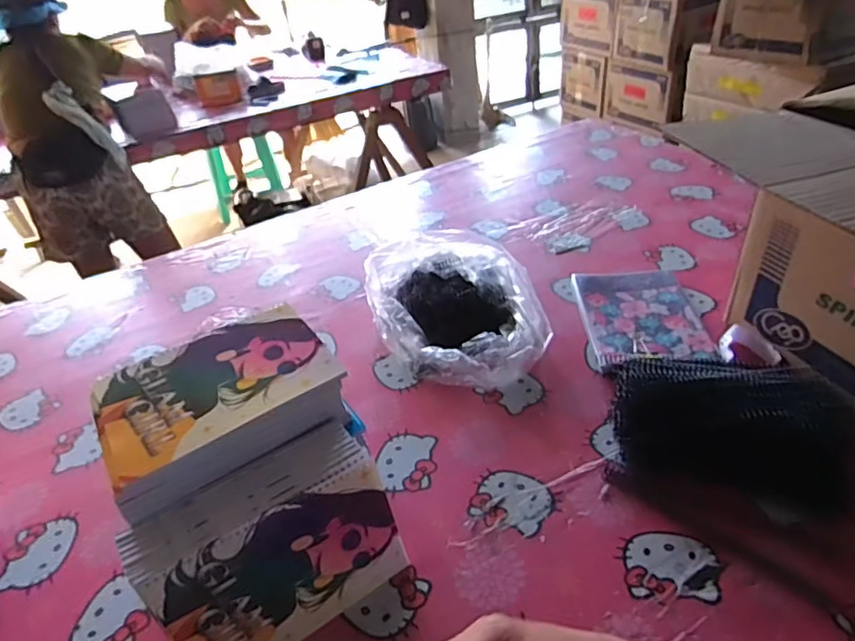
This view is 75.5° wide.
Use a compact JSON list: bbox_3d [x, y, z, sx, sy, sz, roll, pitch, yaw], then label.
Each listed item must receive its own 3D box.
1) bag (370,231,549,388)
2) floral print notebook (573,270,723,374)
[{"bbox_3d":[0.039,-0.021,0.818,0.218,0.077,0.297,-18,39,-13],"label":"bag"},{"bbox_3d":[0.306,-0.009,0.801,0.155,0.016,0.228,-2,38,7],"label":"floral print notebook"}]

